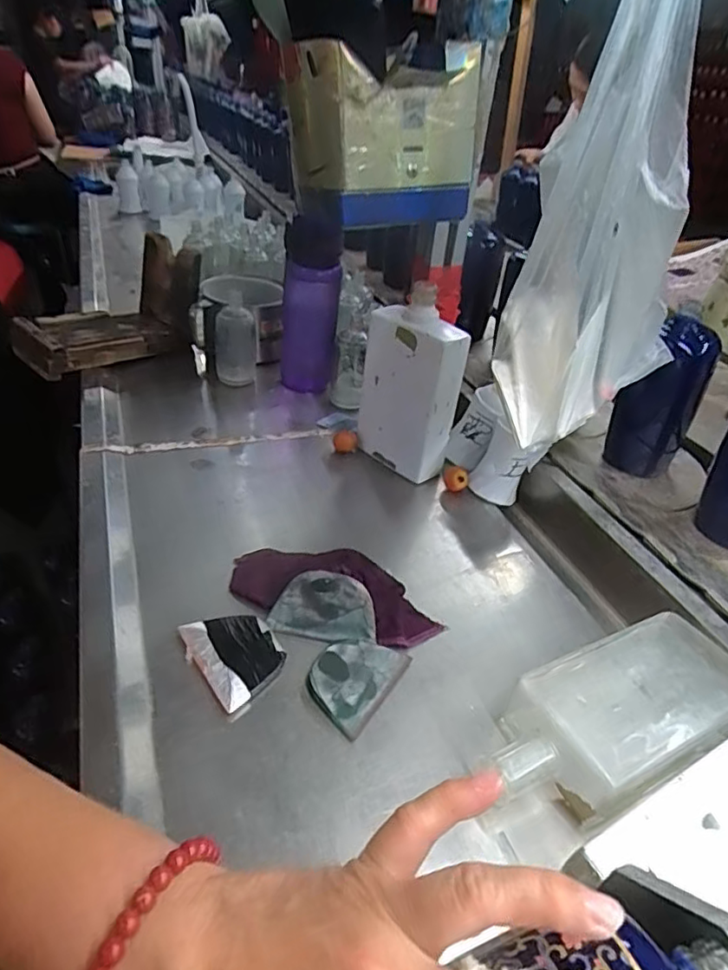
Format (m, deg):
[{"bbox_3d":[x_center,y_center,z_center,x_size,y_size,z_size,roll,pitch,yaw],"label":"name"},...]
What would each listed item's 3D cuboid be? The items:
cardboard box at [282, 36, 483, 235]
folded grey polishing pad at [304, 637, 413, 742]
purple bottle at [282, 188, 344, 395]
[{"bbox_3d":[0.019,-0.323,0.548,0.155,0.134,0.105,-11,39,-21],"label":"cardboard box"},{"bbox_3d":[-0.008,0.142,0.443,0.055,0.008,0.080,22,39,24],"label":"folded grey polishing pad"},{"bbox_3d":[-0.072,-0.246,0.793,0.076,0.230,0.081,-2,36,-9],"label":"purple bottle"}]

